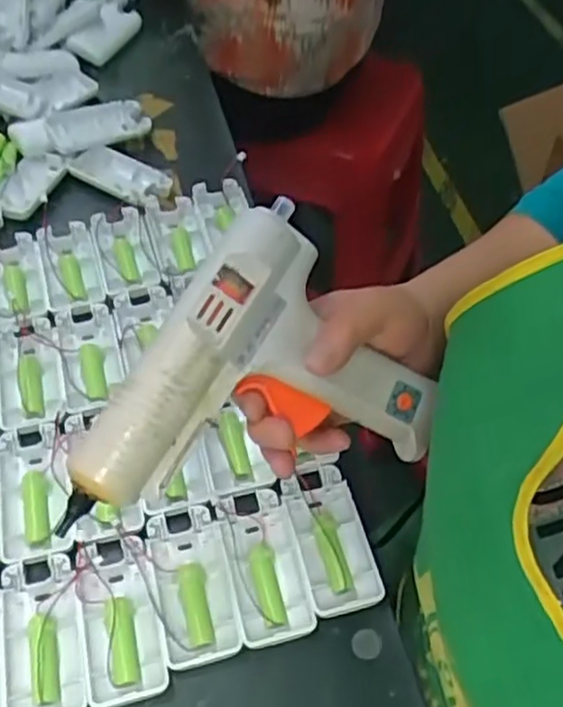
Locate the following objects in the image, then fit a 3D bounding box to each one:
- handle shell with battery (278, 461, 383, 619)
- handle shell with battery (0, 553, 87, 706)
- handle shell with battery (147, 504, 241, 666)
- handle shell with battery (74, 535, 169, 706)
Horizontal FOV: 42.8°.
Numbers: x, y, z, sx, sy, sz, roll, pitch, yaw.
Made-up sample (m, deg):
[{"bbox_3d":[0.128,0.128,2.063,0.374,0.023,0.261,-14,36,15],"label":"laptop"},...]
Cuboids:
[{"bbox_3d":[0.031,0.117,0.461,0.044,0.016,0.095,-15,56,-7],"label":"handle shell with battery"},{"bbox_3d":[-0.140,0.166,0.422,0.045,0.017,0.095,-11,55,-9],"label":"handle shell with battery"},{"bbox_3d":[-0.055,0.144,0.450,0.048,0.014,0.096,-13,56,-6],"label":"handle shell with battery"},{"bbox_3d":[-0.098,0.155,0.427,0.044,0.013,0.097,-15,56,-7],"label":"handle shell with battery"}]

